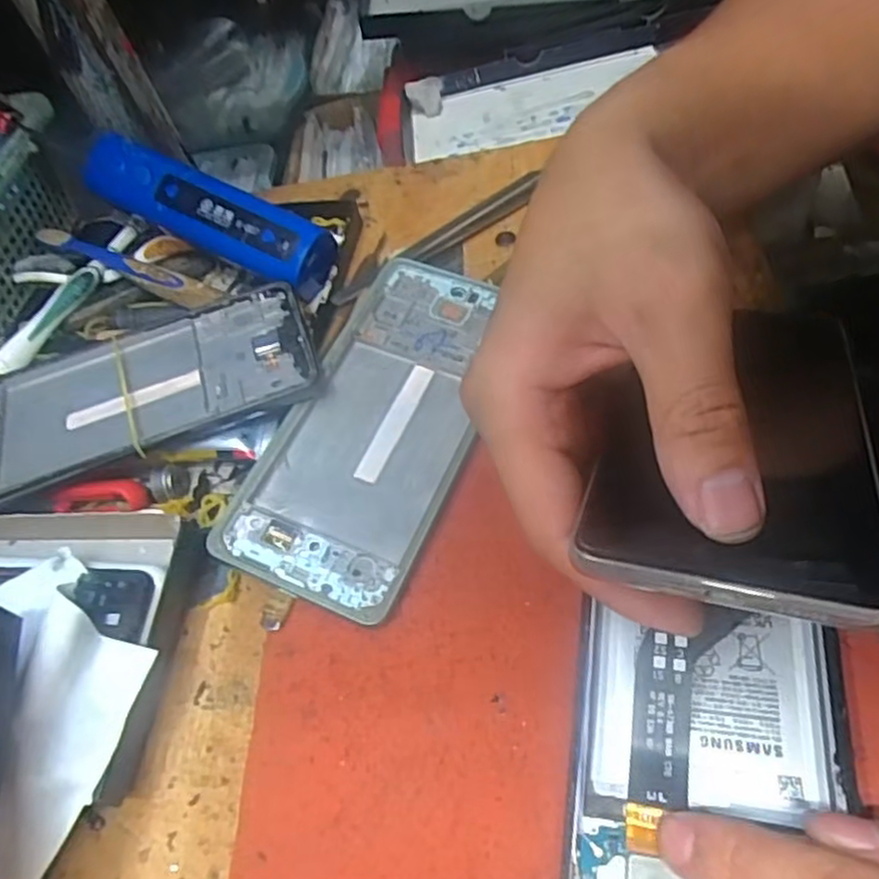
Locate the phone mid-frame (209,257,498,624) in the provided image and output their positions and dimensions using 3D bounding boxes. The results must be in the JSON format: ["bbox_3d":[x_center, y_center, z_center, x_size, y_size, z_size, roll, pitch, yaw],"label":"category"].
[{"bbox_3d":[-0.025,-0.010,0.288,0.075,0.005,0.161,18,63,10],"label":"phone mid-frame"}]

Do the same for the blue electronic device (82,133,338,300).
[{"bbox_3d":[-0.119,-0.111,0.349,0.131,0.035,0.034,26,58,4],"label":"blue electronic device"}]

